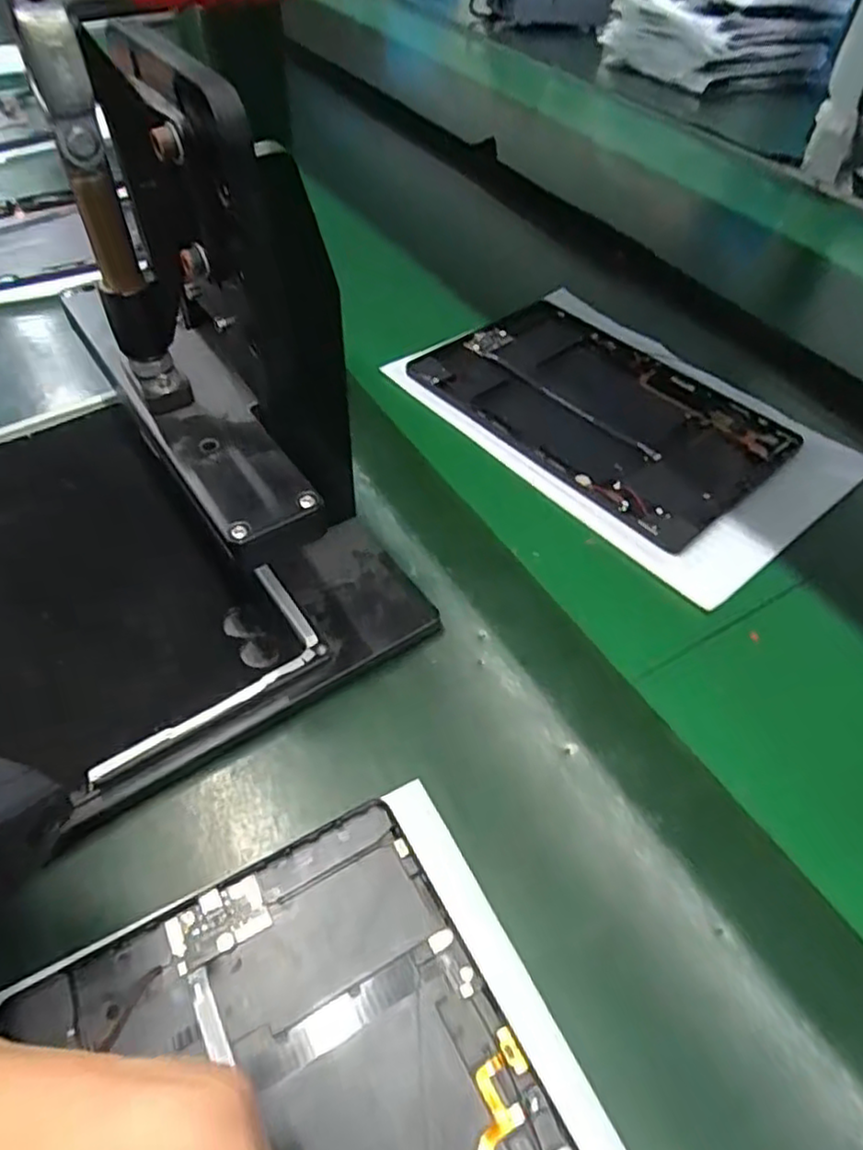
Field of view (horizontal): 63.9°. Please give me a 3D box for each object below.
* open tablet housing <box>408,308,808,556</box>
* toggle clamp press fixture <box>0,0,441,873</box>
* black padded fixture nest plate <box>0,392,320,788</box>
[{"bbox_3d":[0.117,-0.121,0.489,0.159,0.007,0.236,-34,60,-29],"label":"open tablet housing"},{"bbox_3d":[-0.153,-0.082,0.281,0.279,0.241,0.242,37,56,24],"label":"toggle clamp press fixture"},{"bbox_3d":[-0.192,-0.001,0.356,0.155,0.020,0.247,-30,58,-27],"label":"black padded fixture nest plate"}]

